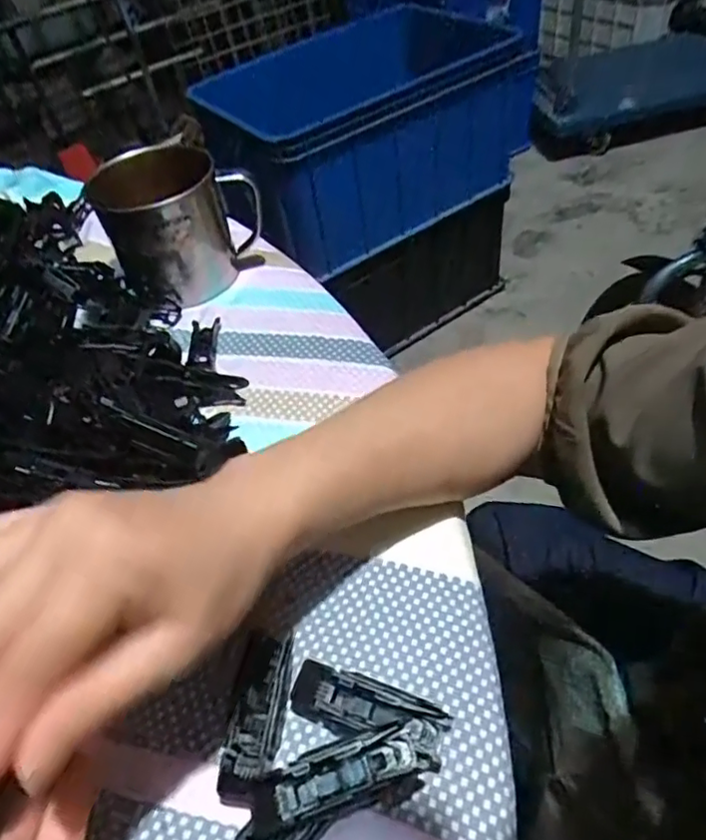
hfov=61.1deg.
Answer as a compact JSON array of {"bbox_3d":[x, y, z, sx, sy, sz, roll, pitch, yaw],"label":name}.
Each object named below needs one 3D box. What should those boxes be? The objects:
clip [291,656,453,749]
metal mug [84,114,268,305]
[{"bbox_3d":[0.005,0.122,0.257,0.067,0.014,0.025,12,54,18],"label":"clip"},{"bbox_3d":[-0.126,-0.146,0.446,0.111,0.094,0.072,-8,51,3],"label":"metal mug"}]

